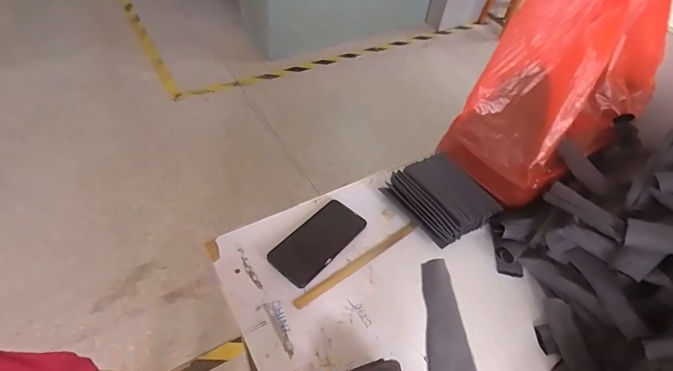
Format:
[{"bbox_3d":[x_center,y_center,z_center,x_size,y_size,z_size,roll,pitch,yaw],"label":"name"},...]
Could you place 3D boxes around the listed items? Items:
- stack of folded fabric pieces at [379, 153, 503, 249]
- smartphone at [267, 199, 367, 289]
[{"bbox_3d":[0.176,0.023,0.682,0.125,0.052,0.160,-28,57,-27],"label":"stack of folded fabric pieces"},{"bbox_3d":[-0.027,0.088,0.636,0.078,0.011,0.166,36,55,23],"label":"smartphone"}]

